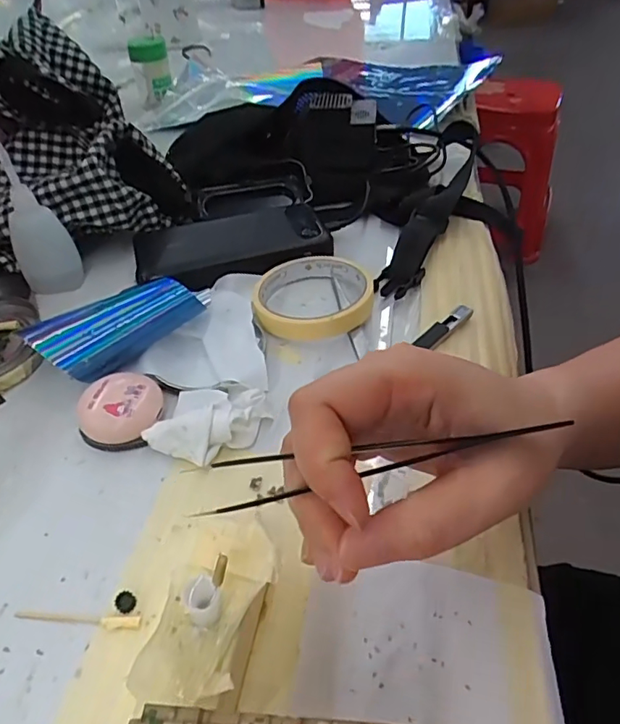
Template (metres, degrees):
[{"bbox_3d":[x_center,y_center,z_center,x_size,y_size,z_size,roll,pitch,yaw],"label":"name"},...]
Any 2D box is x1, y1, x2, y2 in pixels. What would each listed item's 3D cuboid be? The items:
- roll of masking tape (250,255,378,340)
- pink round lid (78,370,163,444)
[{"bbox_3d":[0.003,-0.051,0.394,0.086,0.021,0.086,-1,44,1],"label":"roll of masking tape"},{"bbox_3d":[-0.112,0.028,0.319,0.044,0.023,0.044,-1,44,1],"label":"pink round lid"}]

